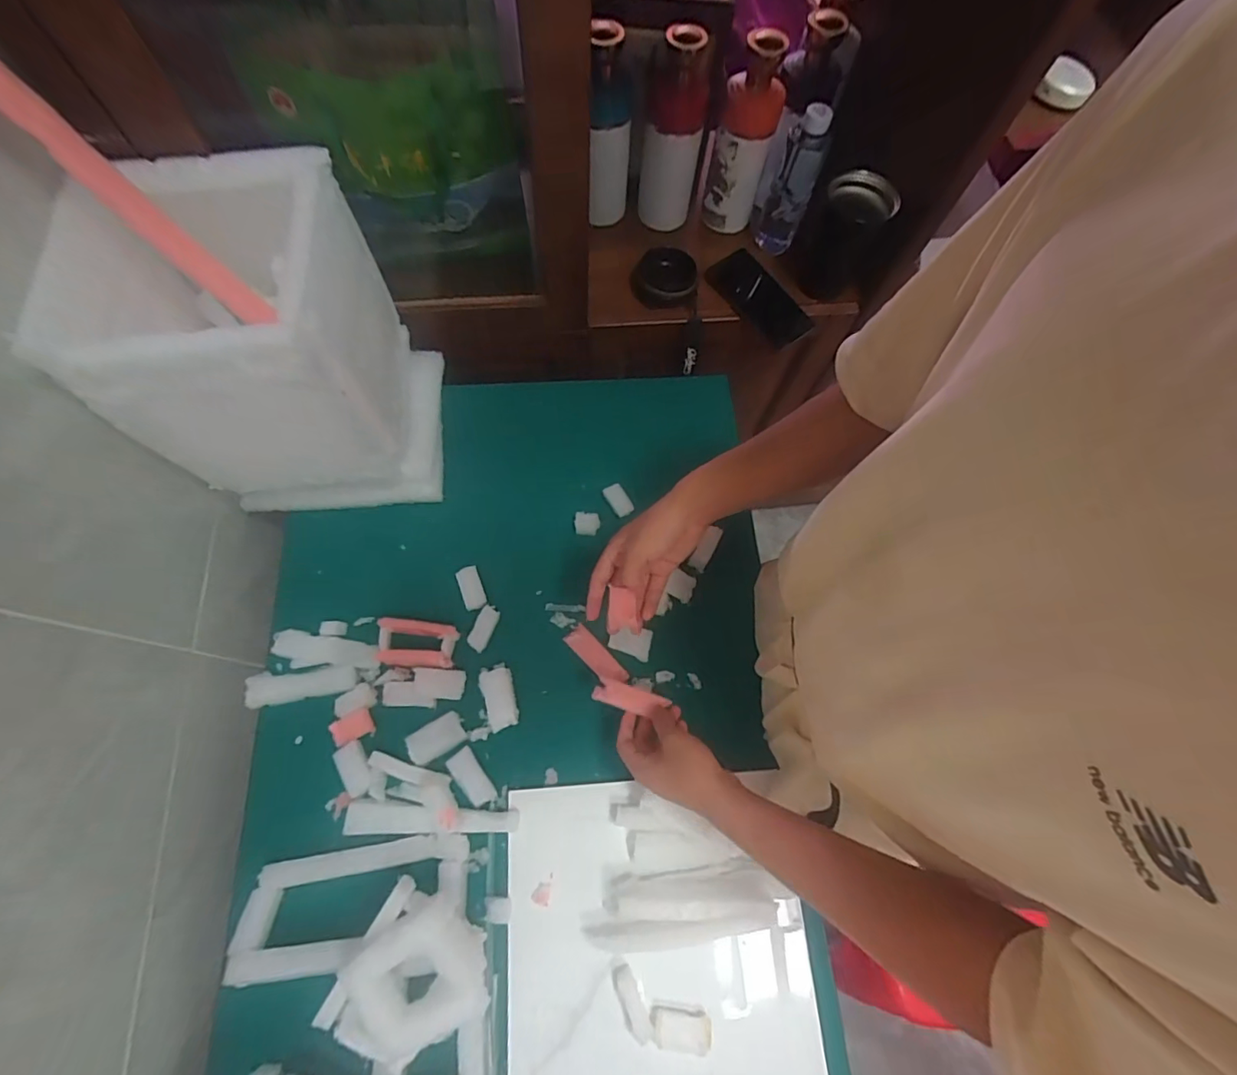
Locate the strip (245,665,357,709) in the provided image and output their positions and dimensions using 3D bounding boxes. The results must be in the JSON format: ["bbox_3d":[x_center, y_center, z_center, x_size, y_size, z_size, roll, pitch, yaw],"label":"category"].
[{"bbox_3d":[-0.358,0.168,0.602,0.114,0.022,0.035,-5,70,-5],"label":"strip"}]

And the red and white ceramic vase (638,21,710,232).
[{"bbox_3d":[0.070,-0.514,0.686,0.077,0.211,0.077,7,69,-1],"label":"red and white ceramic vase"}]

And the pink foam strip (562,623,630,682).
[{"bbox_3d":[-0.026,0.141,0.624,0.028,0.009,0.084,-42,77,-17],"label":"pink foam strip"}]

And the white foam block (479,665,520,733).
[{"bbox_3d":[-0.135,0.181,0.604,0.035,0.009,0.069,-16,71,-9],"label":"white foam block"}]

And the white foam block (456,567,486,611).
[{"bbox_3d":[-0.180,0.062,0.646,0.027,0.011,0.052,-20,72,-11],"label":"white foam block"}]

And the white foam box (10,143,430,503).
[{"bbox_3d":[-0.344,-0.180,0.570,0.220,0.318,0.201,-6,70,-6],"label":"white foam box"}]

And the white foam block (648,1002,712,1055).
[{"bbox_3d":[0.059,0.462,0.497,0.055,0.014,0.032,3,69,-2],"label":"white foam block"}]

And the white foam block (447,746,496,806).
[{"bbox_3d":[-0.157,0.258,0.569,0.025,0.005,0.061,-35,75,-15],"label":"white foam block"}]

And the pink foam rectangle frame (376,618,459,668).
[{"bbox_3d":[-0.232,0.122,0.611,0.085,0.026,0.049,5,69,-2],"label":"pink foam rectangle frame"}]

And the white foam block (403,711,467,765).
[{"bbox_3d":[-0.200,0.219,0.582,0.058,0.016,0.037,-28,73,-13],"label":"white foam block"}]

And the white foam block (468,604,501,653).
[{"bbox_3d":[-0.159,0.107,0.626,0.022,0.010,0.052,22,70,5],"label":"white foam block"}]

